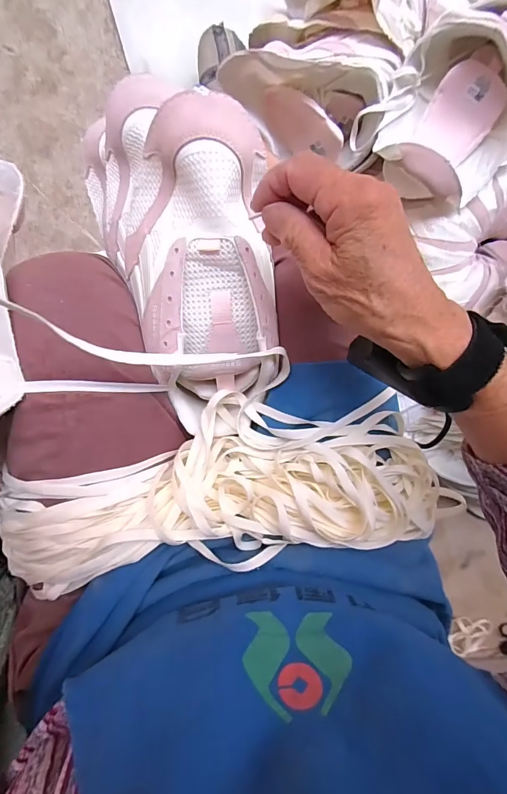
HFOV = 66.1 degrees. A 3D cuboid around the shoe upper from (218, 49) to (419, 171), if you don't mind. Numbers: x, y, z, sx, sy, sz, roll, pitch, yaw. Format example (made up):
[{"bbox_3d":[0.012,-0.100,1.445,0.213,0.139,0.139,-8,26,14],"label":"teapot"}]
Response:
[{"bbox_3d":[0.082,-0.407,0.533,0.234,0.118,0.109,7,97,-9],"label":"shoe upper"}]

